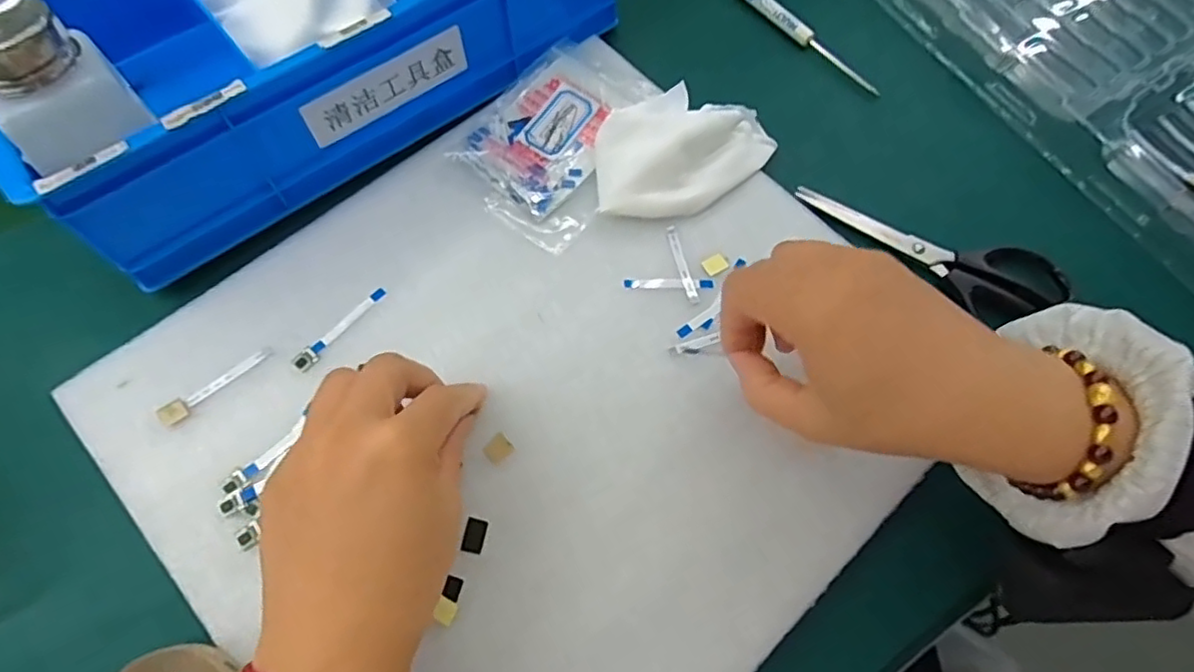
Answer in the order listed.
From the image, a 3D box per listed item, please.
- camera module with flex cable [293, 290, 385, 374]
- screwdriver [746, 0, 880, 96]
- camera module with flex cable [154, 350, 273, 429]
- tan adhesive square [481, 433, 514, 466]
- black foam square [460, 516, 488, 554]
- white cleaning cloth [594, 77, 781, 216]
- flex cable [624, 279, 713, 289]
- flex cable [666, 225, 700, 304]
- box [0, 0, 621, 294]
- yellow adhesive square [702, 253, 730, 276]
[{"bbox_3d":[-0.139,-0.005,0.339,0.009,0.004,0.060,37,70,13],"label":"camera module with flex cable"},{"bbox_3d":[0.145,-0.209,0.442,0.011,0.015,0.129,-38,73,-17],"label":"screwdriver"},{"bbox_3d":[-0.195,0.025,0.324,0.059,0.004,0.010,-36,72,-16],"label":"camera module with flex cable"},{"bbox_3d":[-0.049,0.056,0.315,0.013,0.004,0.011,-39,73,-17],"label":"tan adhesive square"},{"bbox_3d":[-0.059,0.095,0.300,0.010,0.004,0.016,11,66,3],"label":"black foam square"},{"bbox_3d":[0.052,-0.116,0.378,0.121,0.031,0.073,-38,73,-17],"label":"white cleaning cloth"},{"bbox_3d":[0.041,-0.030,0.357,0.049,0.004,0.006,1,66,-2],"label":"flex cable"},{"bbox_3d":[0.049,-0.041,0.361,0.006,0.004,0.050,-13,67,-7],"label":"flex cable"},{"bbox_3d":[-0.175,-0.211,0.383,0.344,0.083,0.211,-35,72,-16],"label":"box"},{"bbox_3d":[0.068,-0.041,0.361,0.014,0.004,0.011,-30,71,-14],"label":"yellow adhesive square"}]

